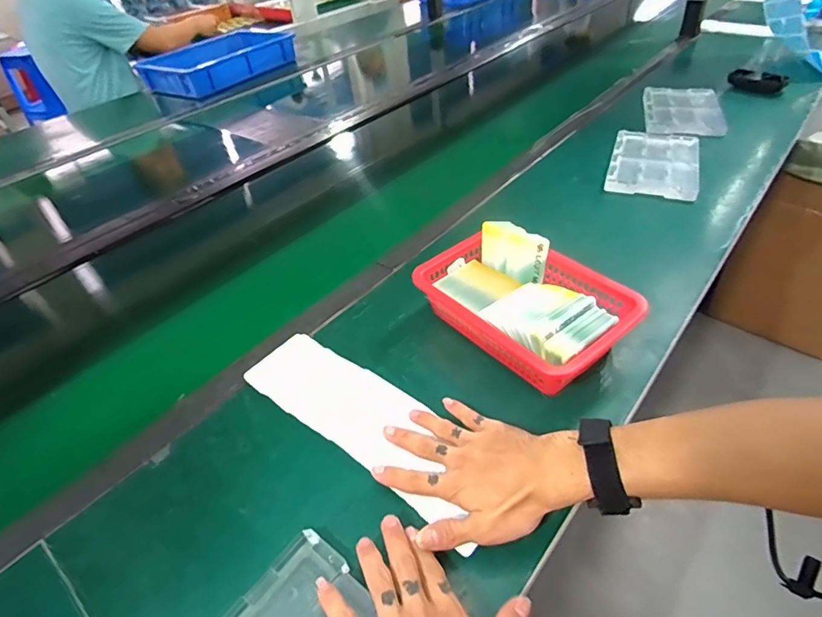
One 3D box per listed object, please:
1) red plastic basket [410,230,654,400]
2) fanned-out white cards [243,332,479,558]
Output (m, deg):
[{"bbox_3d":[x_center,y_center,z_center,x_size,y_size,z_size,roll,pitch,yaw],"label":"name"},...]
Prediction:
[{"bbox_3d":[0.119,-0.004,0.549,0.160,0.077,0.232,-30,45,-24],"label":"red plastic basket"},{"bbox_3d":[-0.044,0.108,0.484,0.293,0.005,0.089,27,56,31],"label":"fanned-out white cards"}]

